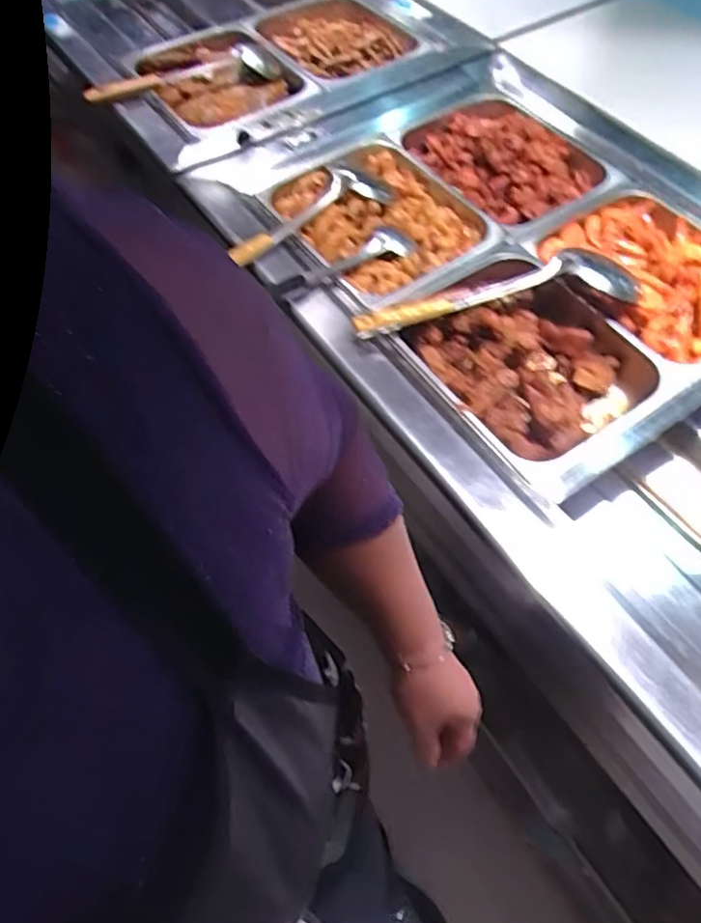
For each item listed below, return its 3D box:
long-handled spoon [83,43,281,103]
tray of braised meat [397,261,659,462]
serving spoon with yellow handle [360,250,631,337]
[{"bbox_3d":[-0.283,-0.653,1.043,0.321,0.038,0.092,-18,59,-8],"label":"long-handled spoon"},{"bbox_3d":[0.226,-0.127,0.805,0.240,0.101,0.279,-39,66,-20],"label":"tray of braised meat"},{"bbox_3d":[0.184,-0.219,0.811,0.375,0.060,0.107,-11,60,-6],"label":"serving spoon with yellow handle"}]

